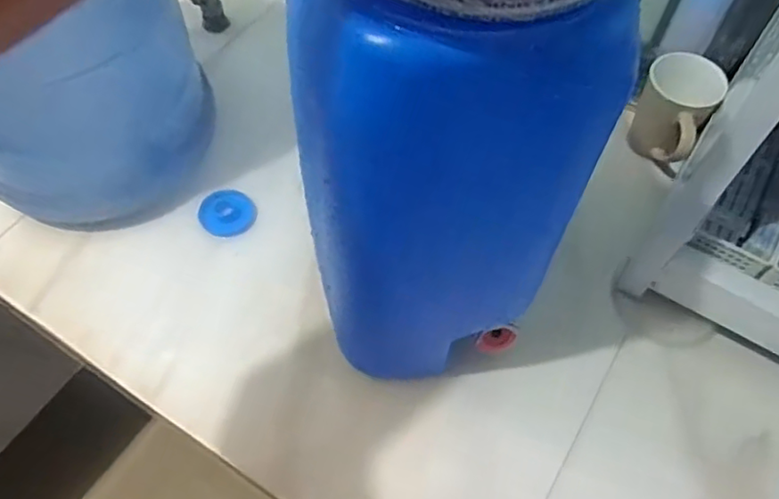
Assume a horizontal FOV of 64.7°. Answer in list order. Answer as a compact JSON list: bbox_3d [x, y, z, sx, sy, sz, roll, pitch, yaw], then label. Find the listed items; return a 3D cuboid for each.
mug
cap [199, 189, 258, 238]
[{"bbox_3d":[0.304,-0.142,0.674,0.072,0.107,0.090,26,62,15],"label":"mug"},{"bbox_3d":[-0.175,-0.040,0.666,0.055,0.015,0.055,0,59,0],"label":"cap"}]

